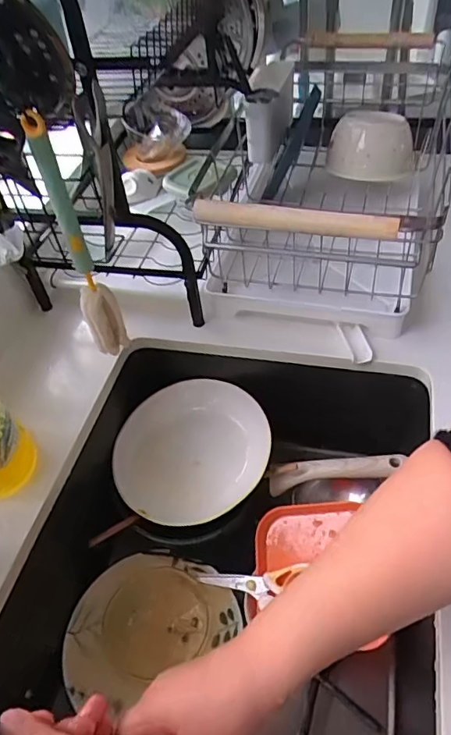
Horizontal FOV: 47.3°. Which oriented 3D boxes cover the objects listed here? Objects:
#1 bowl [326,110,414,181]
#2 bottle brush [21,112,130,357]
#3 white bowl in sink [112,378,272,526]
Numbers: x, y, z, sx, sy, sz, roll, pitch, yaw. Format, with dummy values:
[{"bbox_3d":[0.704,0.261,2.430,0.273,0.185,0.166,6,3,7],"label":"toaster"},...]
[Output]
[{"bbox_3d":[0.208,-0.316,0.728,0.119,0.064,0.104,10,49,15],"label":"bowl"},{"bbox_3d":[-0.146,-0.117,0.516,0.036,0.260,0.027,-18,48,-10],"label":"bottle brush"},{"bbox_3d":[-0.043,0.101,0.641,0.186,0.038,0.189,-3,47,4],"label":"white bowl in sink"}]

